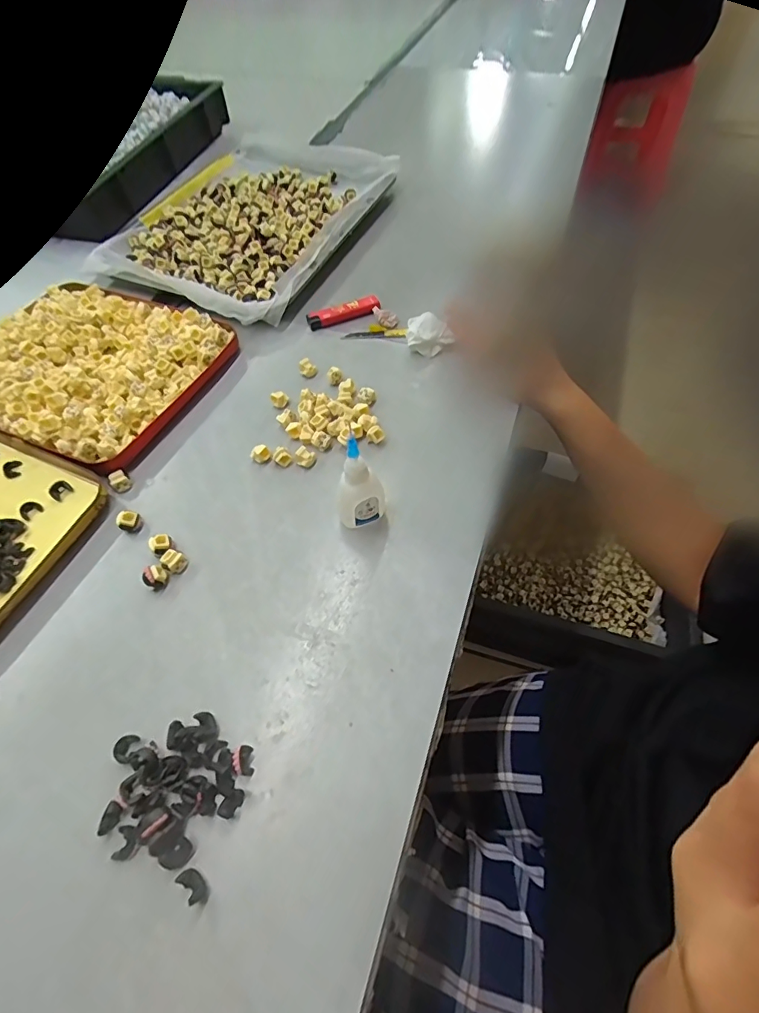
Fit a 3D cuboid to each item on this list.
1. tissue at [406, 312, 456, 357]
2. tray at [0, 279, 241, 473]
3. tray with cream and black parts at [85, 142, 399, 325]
[{"bbox_3d":[0.048,-0.171,0.460,0.040,0.020,0.037,-4,58,0],"label":"tissue"},{"bbox_3d":[-0.287,-0.144,0.451,0.240,0.028,0.201,25,63,17],"label":"tray"},{"bbox_3d":[-0.158,-0.375,0.590,0.273,0.023,0.376,20,61,14],"label":"tray with cream and black parts"}]

